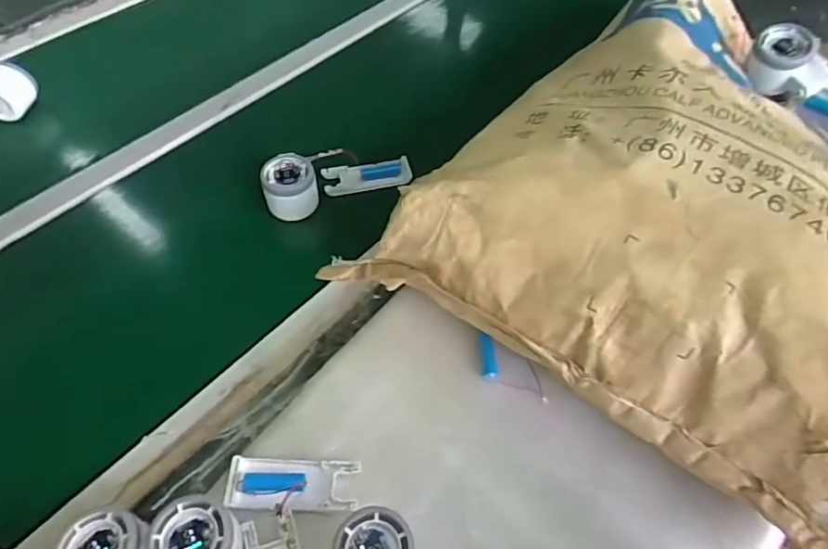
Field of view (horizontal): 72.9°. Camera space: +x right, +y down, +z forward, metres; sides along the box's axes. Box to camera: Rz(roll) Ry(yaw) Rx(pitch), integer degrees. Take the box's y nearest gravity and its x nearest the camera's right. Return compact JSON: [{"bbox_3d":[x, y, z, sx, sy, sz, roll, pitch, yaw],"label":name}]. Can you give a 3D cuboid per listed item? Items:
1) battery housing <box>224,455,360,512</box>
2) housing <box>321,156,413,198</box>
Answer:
[{"bbox_3d":[-0.099,0.170,0.455,0.104,0.022,0.040,1,55,1],"label":"battery housing"},{"bbox_3d":[-0.056,-0.118,0.675,0.104,0.008,0.045,-10,56,-7],"label":"housing"}]

